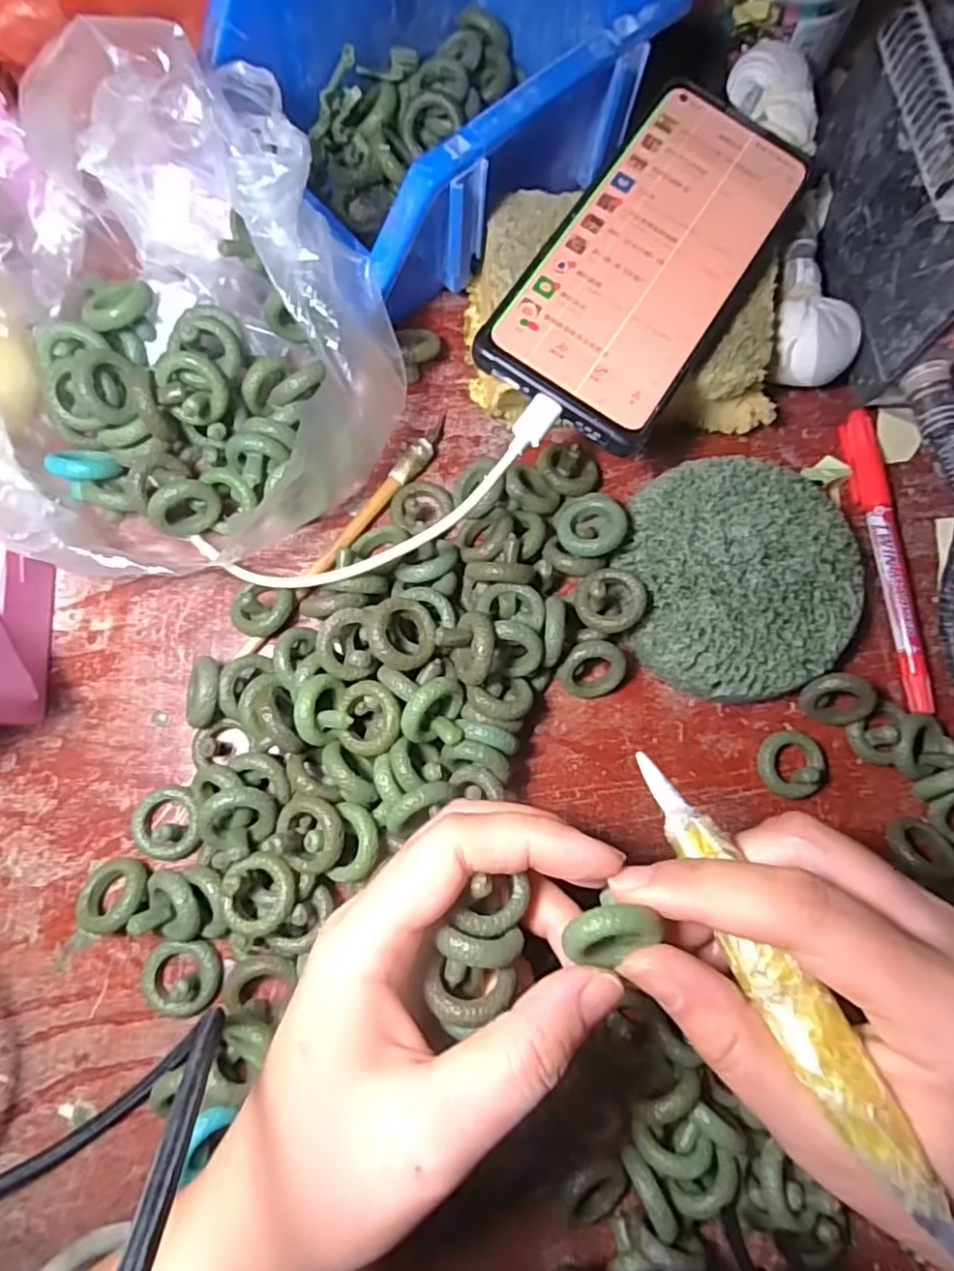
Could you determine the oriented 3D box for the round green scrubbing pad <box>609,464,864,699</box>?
[{"bbox_3d":[0.111,-0.025,0.272,0.095,0.021,0.099,1,80,-3],"label":"round green scrubbing pad"}]

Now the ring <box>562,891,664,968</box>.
[{"bbox_3d":[0.036,0.080,0.173,0.025,0.006,0.023,-5,125,-7],"label":"ring"}]

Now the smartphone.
[{"bbox_3d":[0.071,-0.150,0.260,0.074,0.017,0.160,34,82,1],"label":"smartphone"}]

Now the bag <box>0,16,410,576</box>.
[{"bbox_3d":[-0.115,-0.122,0.241,0.157,0.075,0.174,-14,81,-5],"label":"bag"}]

